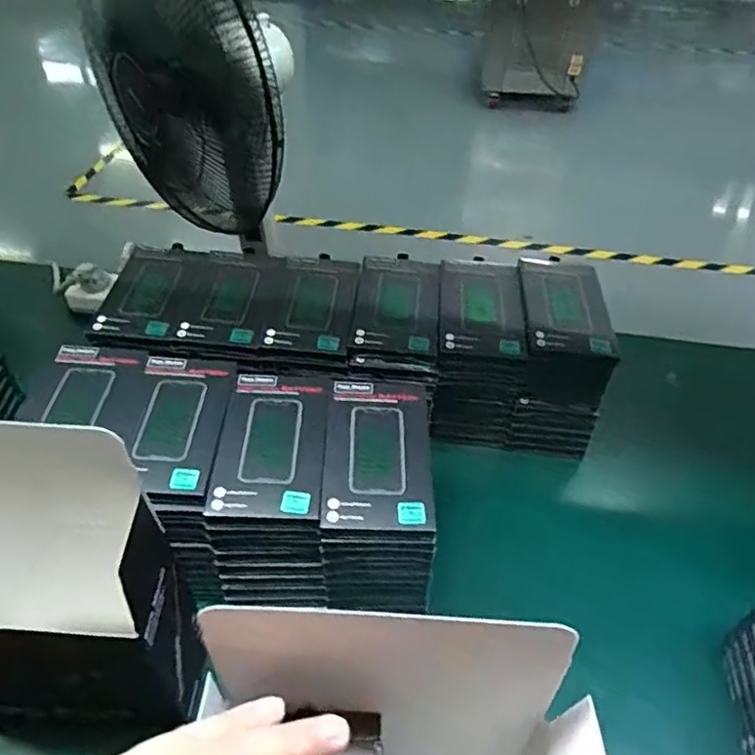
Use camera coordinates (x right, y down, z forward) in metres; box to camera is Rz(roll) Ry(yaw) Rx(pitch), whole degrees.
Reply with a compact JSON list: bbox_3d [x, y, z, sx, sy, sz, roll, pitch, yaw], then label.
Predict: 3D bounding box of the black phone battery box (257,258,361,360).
[{"bbox_3d":[-0.059,-0.070,0.575,0.078,0.010,0.125,4,45,4],"label":"black phone battery box"}]

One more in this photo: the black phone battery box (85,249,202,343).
[{"bbox_3d":[-0.219,-0.087,0.599,0.079,0.011,0.134,3,45,3],"label":"black phone battery box"}]

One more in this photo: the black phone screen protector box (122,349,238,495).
[{"bbox_3d":[-0.156,0.031,0.483,0.075,0.011,0.141,0,45,0],"label":"black phone screen protector box"}]

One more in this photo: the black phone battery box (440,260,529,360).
[{"bbox_3d":[0.098,-0.066,0.587,0.075,0.010,0.137,2,45,3],"label":"black phone battery box"}]

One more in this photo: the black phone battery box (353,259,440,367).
[{"bbox_3d":[0.019,-0.069,0.575,0.074,0.006,0.142,4,45,4],"label":"black phone battery box"}]

